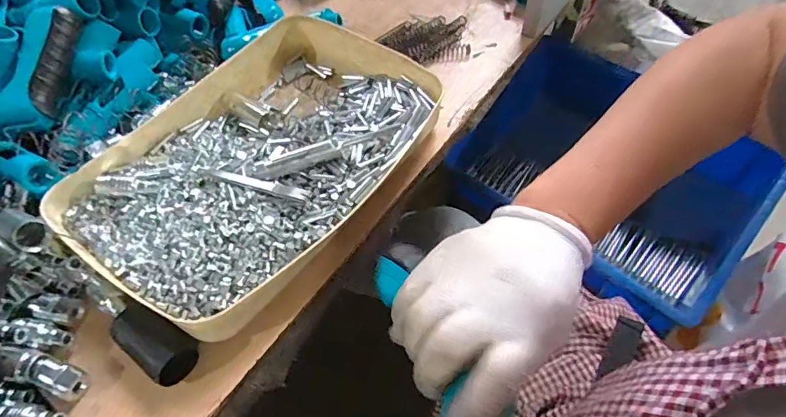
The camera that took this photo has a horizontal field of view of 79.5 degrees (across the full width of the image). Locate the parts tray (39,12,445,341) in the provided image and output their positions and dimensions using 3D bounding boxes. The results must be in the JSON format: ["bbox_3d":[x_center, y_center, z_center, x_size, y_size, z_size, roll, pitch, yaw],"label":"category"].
[{"bbox_3d":[-0.120,-0.052,0.451,0.237,0.046,0.334,29,60,22],"label":"parts tray"}]

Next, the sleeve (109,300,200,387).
[{"bbox_3d":[-0.178,0.102,0.353,0.067,0.033,0.035,25,59,20],"label":"sleeve"}]

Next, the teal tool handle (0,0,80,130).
[{"bbox_3d":[-0.331,-0.121,0.431,0.066,0.031,0.136,26,81,20],"label":"teal tool handle"}]

